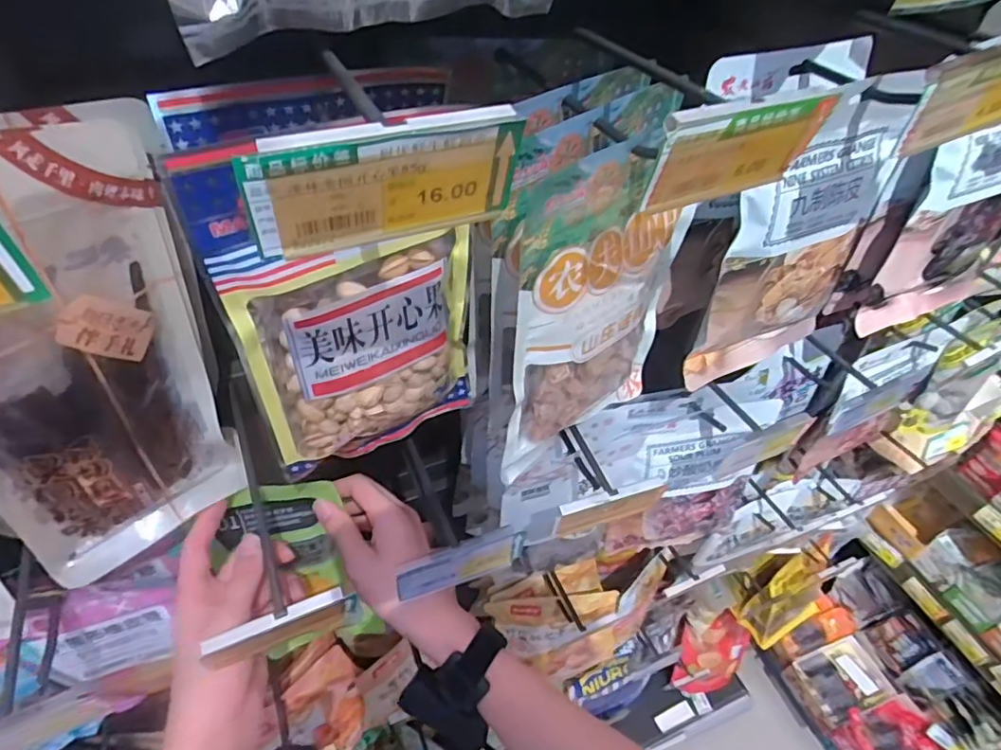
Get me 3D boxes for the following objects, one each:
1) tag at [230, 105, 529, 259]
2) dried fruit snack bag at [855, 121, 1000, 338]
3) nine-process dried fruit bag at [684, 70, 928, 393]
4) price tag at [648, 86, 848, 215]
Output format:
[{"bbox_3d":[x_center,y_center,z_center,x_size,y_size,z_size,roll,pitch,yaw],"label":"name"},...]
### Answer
[{"bbox_3d":[-0.036,-0.062,0.192,0.089,0.045,0.005,-18,62,-18],"label":"tag"},{"bbox_3d":[0.383,-0.127,0.482,0.158,0.181,0.027,-20,50,-20],"label":"dried fruit snack bag"},{"bbox_3d":[0.215,-0.092,0.410,0.155,0.214,0.031,-17,49,-18],"label":"nine-process dried fruit bag"},{"bbox_3d":[0.099,-0.094,0.242,0.085,0.047,0.004,-19,61,-21],"label":"price tag"}]

